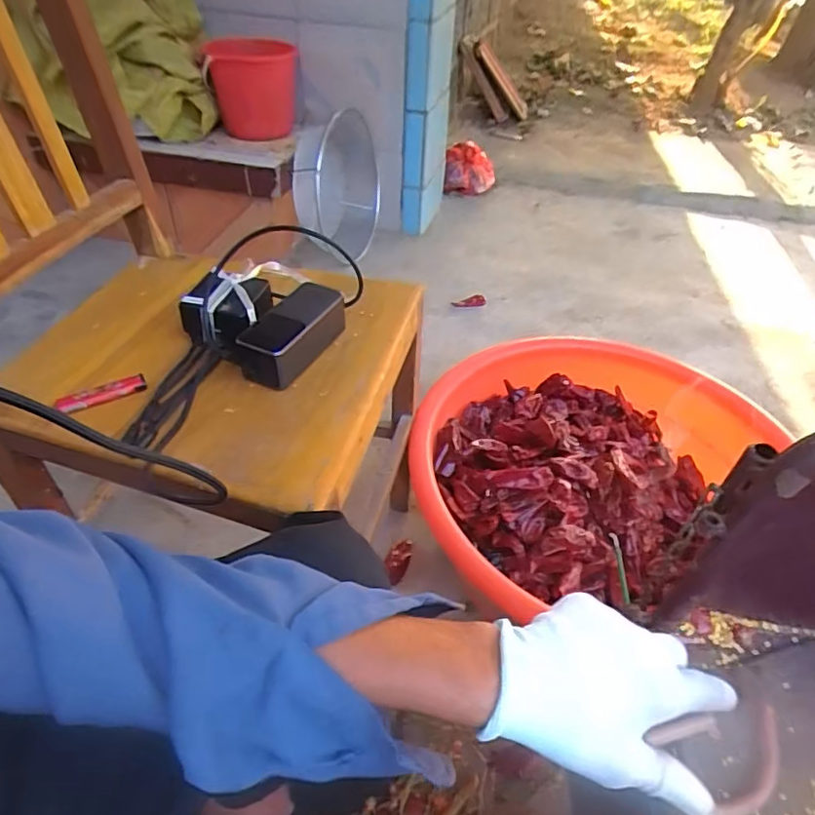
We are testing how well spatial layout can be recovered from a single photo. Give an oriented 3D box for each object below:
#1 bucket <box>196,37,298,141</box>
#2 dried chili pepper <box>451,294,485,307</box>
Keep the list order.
[{"bbox_3d":[-0.388,-0.791,1.424,0.230,0.235,0.204,-8,44,-11],"label":"bucket"},{"bbox_3d":[0.164,-0.282,1.518,0.089,0.017,0.031,-9,43,7],"label":"dried chili pepper"}]

